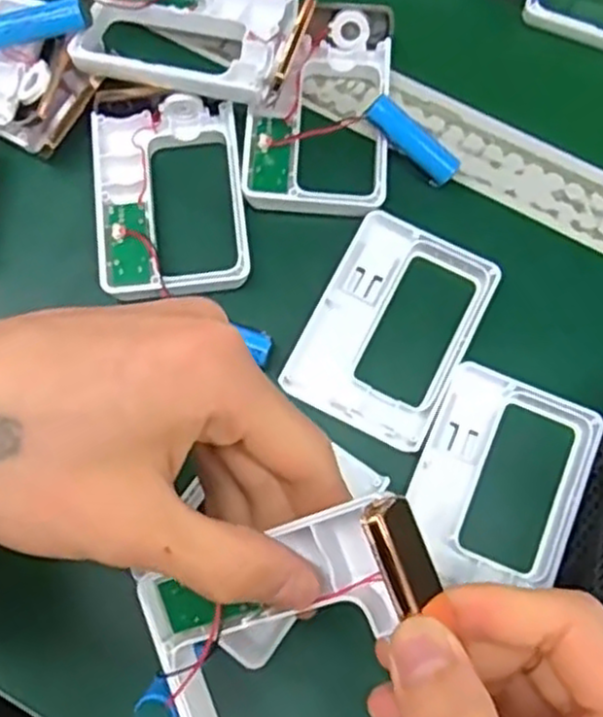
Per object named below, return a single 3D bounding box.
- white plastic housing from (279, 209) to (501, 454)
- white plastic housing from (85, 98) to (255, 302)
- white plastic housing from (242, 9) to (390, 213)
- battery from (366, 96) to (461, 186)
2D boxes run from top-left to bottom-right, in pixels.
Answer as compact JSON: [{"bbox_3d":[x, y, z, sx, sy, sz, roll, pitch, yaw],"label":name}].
[{"bbox_3d":[0.040,-0.013,0.334,0.067,0.012,0.094,27,76,8],"label":"white plastic housing"},{"bbox_3d":[-0.062,-0.074,0.348,0.070,0.014,0.096,-9,74,-2],"label":"white plastic housing"},{"bbox_3d":[0.009,-0.120,0.361,0.067,0.012,0.104,3,74,1],"label":"white plastic housing"},{"bbox_3d":[0.053,-0.102,0.350,0.051,0.009,0.012,39,78,-10],"label":"battery"}]

